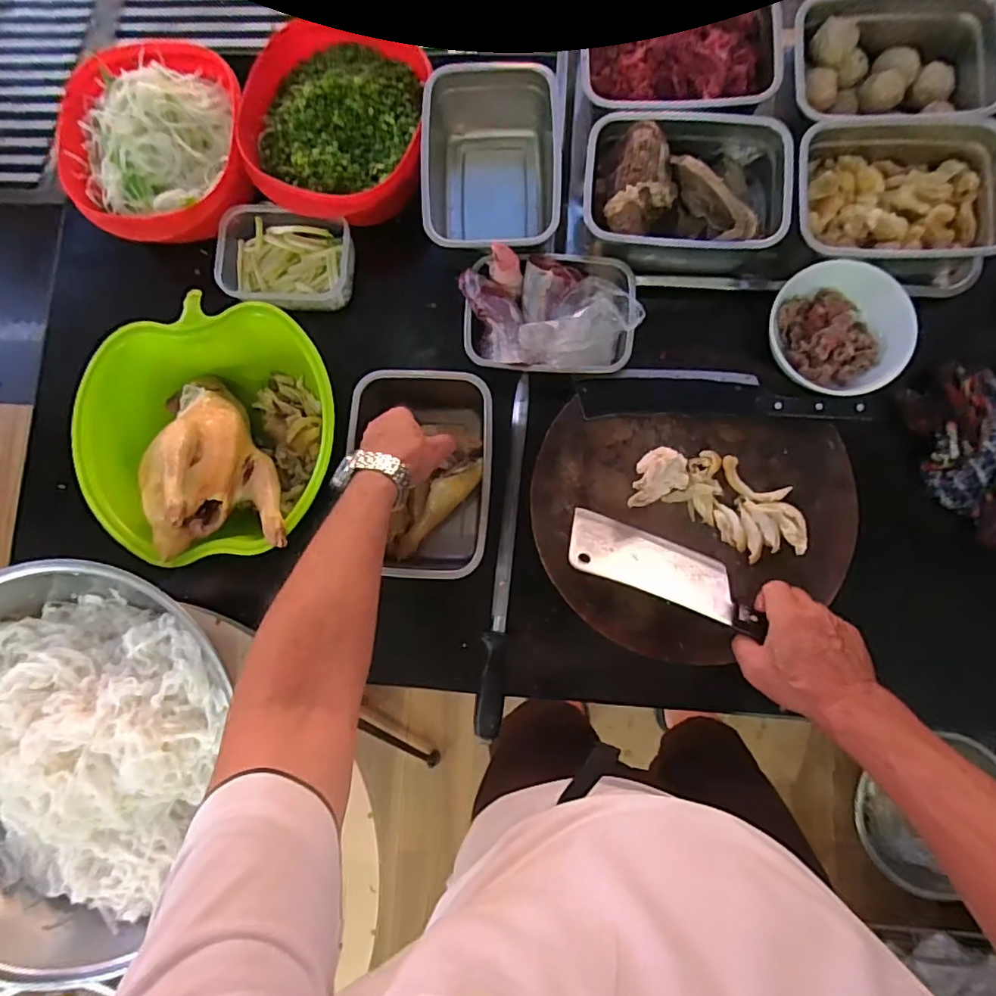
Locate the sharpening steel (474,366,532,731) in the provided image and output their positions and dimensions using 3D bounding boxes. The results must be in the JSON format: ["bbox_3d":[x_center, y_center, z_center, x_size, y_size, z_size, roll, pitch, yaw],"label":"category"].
[{"bbox_3d":[0.009,0.063,0.646,0.029,0.025,0.405,5,85,4],"label":"sharpening steel"}]

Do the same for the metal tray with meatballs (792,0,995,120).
[{"bbox_3d":[0.432,-0.473,0.618,0.215,0.062,0.144,5,85,4],"label":"metal tray with meatballs"}]

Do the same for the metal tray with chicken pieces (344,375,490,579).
[{"bbox_3d":[-0.078,-0.028,0.614,0.146,0.092,0.216,1,84,4],"label":"metal tray with chicken pieces"}]

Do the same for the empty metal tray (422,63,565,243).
[{"bbox_3d":[-0.006,-0.373,0.651,0.150,0.095,0.214,1,84,4],"label":"empty metal tray"}]

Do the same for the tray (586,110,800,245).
[{"bbox_3d":[0.202,-0.340,0.611,0.214,0.062,0.145,4,85,4],"label":"tray"}]

